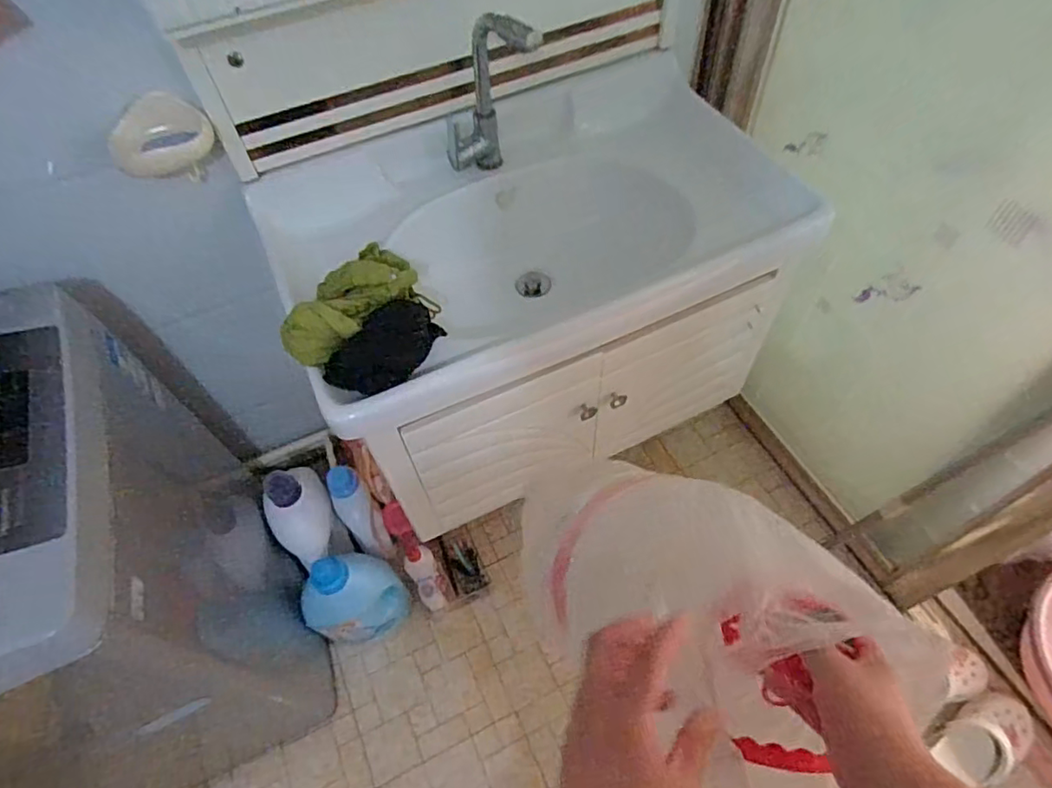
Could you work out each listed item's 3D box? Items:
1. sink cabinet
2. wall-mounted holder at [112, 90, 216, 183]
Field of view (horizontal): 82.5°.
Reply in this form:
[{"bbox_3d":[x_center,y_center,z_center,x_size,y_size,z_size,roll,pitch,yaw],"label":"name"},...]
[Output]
[{"bbox_3d":[0.015,-0.187,1.107,0.778,0.496,0.472,-23,57,-12],"label":"sink cabinet"},{"bbox_3d":[-0.484,-0.336,0.804,0.126,0.102,0.035,-36,60,-20],"label":"wall-mounted holder"}]

